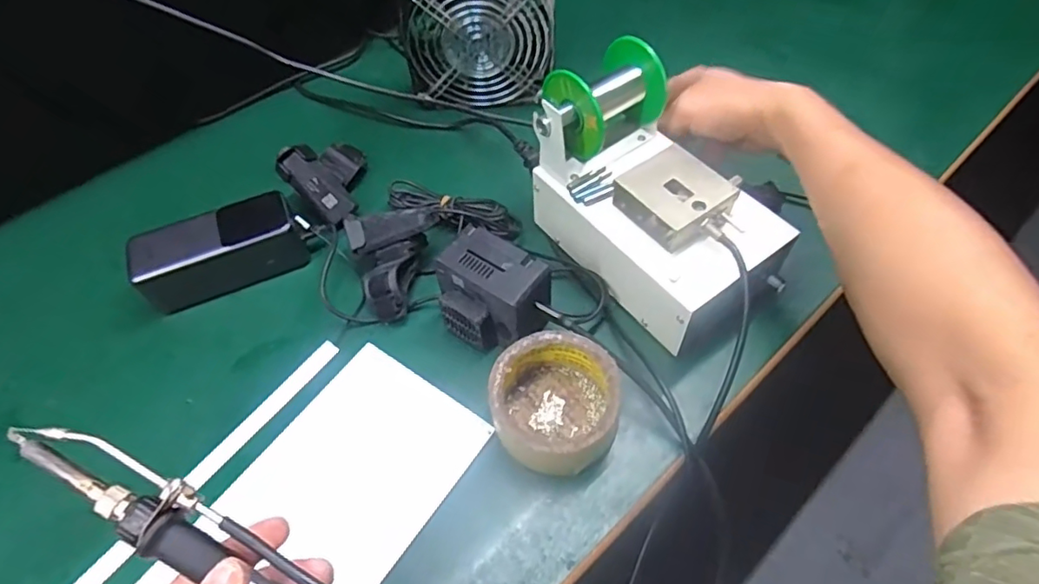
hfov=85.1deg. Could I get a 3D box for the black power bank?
[{"bbox_3d":[-0.256,-0.036,0.492,0.138,0.055,0.055,-22,58,-13],"label":"black power bank"}]

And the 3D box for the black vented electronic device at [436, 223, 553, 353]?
[{"bbox_3d":[-0.019,0.005,0.435,0.084,0.070,0.063,31,62,21],"label":"black vented electronic device"}]

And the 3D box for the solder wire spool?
[{"bbox_3d":[0.069,-0.154,0.455,0.090,0.062,0.058,-33,62,-18],"label":"solder wire spool"}]

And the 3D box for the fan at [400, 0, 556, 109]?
[{"bbox_3d":[-0.041,-0.267,0.572,0.150,0.145,0.060,-2,45,2],"label":"fan"}]

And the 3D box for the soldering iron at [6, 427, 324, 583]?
[{"bbox_3d":[-0.127,0.111,0.240,0.207,0.018,0.026,30,62,3],"label":"soldering iron"}]

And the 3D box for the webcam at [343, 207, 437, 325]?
[{"bbox_3d":[-0.102,-0.029,0.478,0.078,0.049,0.093,-18,57,-10],"label":"webcam"}]

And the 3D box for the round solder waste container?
[{"bbox_3d":[0.025,0.080,0.400,0.085,0.047,0.091,-1,56,1],"label":"round solder waste container"}]

